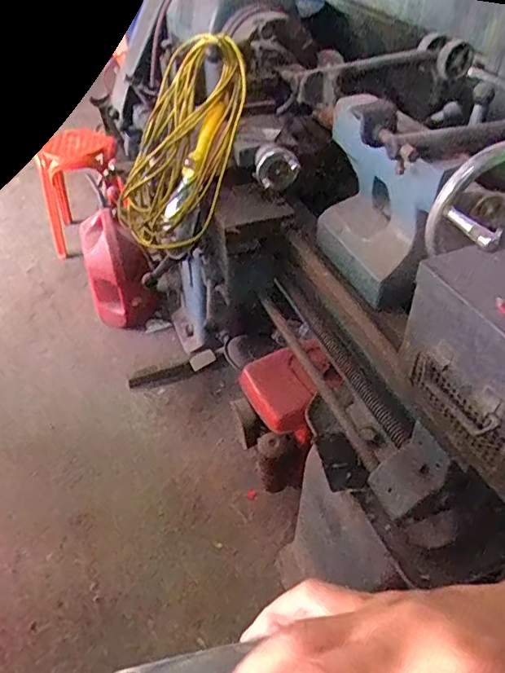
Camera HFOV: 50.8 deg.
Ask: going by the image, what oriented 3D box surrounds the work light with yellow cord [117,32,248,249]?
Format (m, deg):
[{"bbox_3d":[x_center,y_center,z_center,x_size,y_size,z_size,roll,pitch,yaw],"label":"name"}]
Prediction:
[{"bbox_3d":[-0.143,-0.372,1.059,0.214,0.423,0.059,29,22,16],"label":"work light with yellow cord"}]

